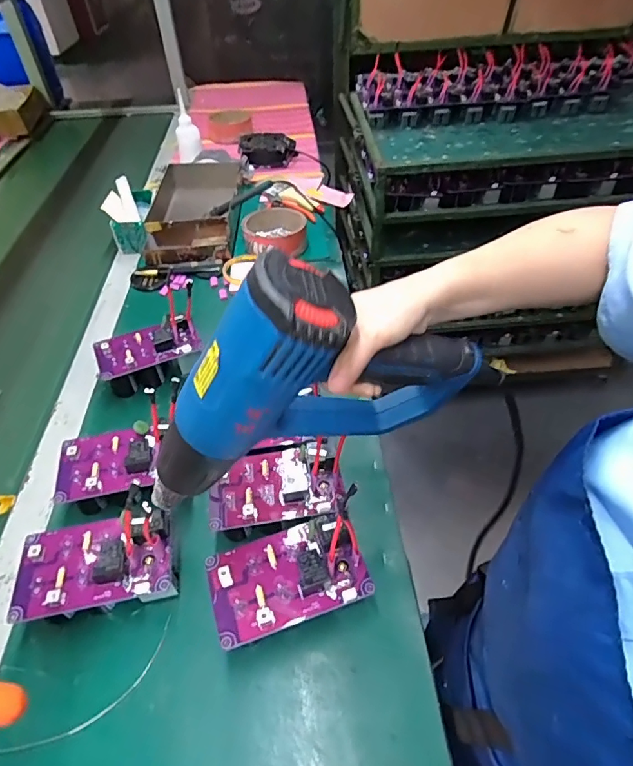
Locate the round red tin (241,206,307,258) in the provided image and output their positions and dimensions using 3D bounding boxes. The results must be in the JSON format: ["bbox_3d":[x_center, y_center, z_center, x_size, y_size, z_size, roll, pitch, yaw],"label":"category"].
[{"bbox_3d":[-0.081,-0.300,0.930,0.122,0.044,0.140,-6,45,-3],"label":"round red tin"}]

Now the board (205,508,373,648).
[{"bbox_3d":[-0.027,0.170,0.427,0.138,0.025,0.085,-14,46,-11],"label":"board"}]

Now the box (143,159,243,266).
[{"bbox_3d":[-0.260,-0.361,0.985,0.196,0.059,0.342,-4,45,-1],"label":"box"}]

